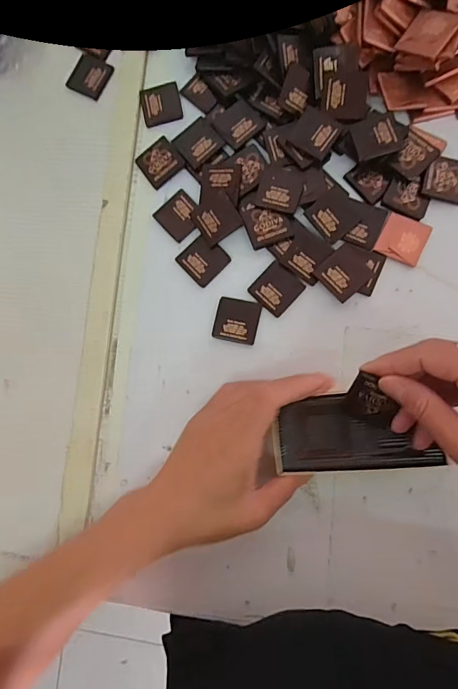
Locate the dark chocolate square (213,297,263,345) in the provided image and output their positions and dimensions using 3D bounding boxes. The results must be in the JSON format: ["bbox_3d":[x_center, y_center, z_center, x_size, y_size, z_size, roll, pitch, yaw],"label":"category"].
[{"bbox_3d":[0.006,-0.019,0.331,0.035,0.004,0.034,12,86,8],"label":"dark chocolate square"}]

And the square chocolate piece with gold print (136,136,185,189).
[{"bbox_3d":[-0.059,-0.156,0.355,0.033,0.006,0.034,-36,81,3],"label":"square chocolate piece with gold print"}]

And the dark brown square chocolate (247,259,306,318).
[{"bbox_3d":[0.038,-0.045,0.329,0.034,0.004,0.034,42,91,9],"label":"dark brown square chocolate"}]

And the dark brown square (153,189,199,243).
[{"bbox_3d":[-0.041,-0.108,0.346,0.033,0.005,0.037,-42,81,2],"label":"dark brown square"}]

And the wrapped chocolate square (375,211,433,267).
[{"bbox_3d":[0.136,-0.083,0.322,0.033,0.004,0.034,25,88,9],"label":"wrapped chocolate square"}]

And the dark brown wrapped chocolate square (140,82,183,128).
[{"bbox_3d":[-0.059,-0.208,0.358,0.033,0.004,0.034,-11,83,6],"label":"dark brown wrapped chocolate square"}]

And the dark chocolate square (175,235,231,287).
[{"bbox_3d":[-0.022,-0.070,0.339,0.035,0.004,0.034,44,91,9],"label":"dark chocolate square"}]

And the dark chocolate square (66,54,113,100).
[{"bbox_3d":[-0.123,-0.239,0.368,0.034,0.004,0.034,27,88,9],"label":"dark chocolate square"}]

